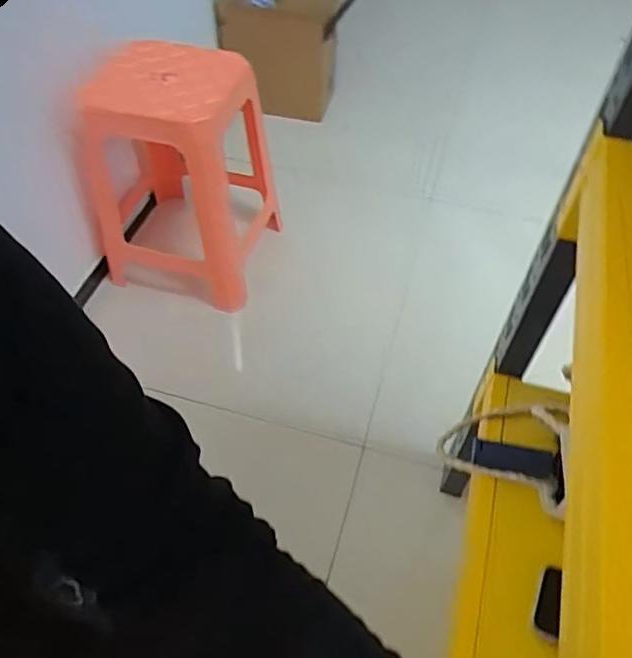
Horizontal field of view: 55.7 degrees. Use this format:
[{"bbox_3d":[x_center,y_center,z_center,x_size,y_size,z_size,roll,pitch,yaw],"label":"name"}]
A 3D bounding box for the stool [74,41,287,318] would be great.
[{"bbox_3d":[-0.277,-0.333,1.324,0.321,0.523,0.341,14,53,9],"label":"stool"}]

